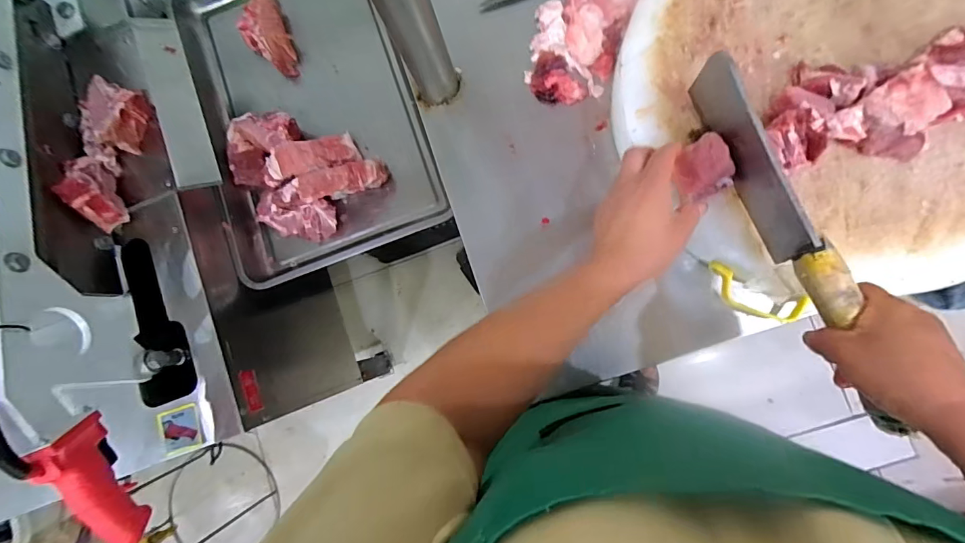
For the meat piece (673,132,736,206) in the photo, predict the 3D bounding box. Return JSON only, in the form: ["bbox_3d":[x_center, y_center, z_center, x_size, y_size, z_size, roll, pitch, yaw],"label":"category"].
[{"bbox_3d":[0.227,-0.108,0.442,0.045,0.030,0.054,-27,85,40],"label":"meat piece"}]

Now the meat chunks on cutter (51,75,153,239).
[{"bbox_3d":[-0.550,-0.172,0.634,0.096,0.071,0.210,-1,85,6],"label":"meat chunks on cutter"}]

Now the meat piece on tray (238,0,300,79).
[{"bbox_3d":[-0.394,-0.431,0.804,0.080,0.036,0.167,-22,96,4],"label":"meat piece on tray"}]

